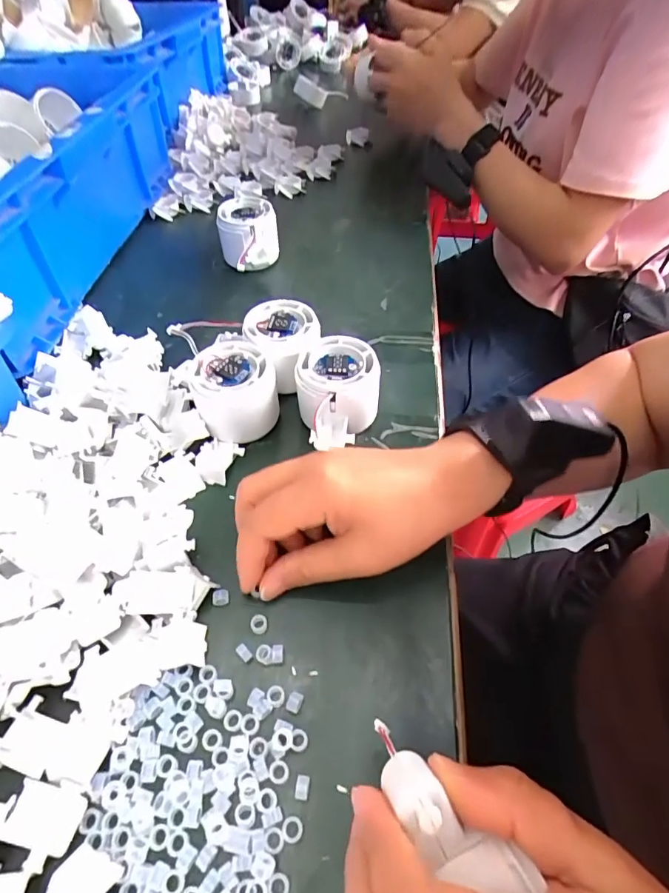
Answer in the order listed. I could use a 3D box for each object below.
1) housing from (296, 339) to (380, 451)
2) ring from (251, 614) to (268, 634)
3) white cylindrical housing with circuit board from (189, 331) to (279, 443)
[{"bbox_3d":[0.002,-0.035,0.335,0.057,0.052,0.061,5,51,3],"label":"housing"},{"bbox_3d":[-0.041,0.097,0.257,0.009,0.004,0.010,-18,53,-16],"label":"ring"},{"bbox_3d":[-0.070,-0.039,0.338,0.056,0.053,0.056,0,51,0],"label":"white cylindrical housing with circuit board"}]

